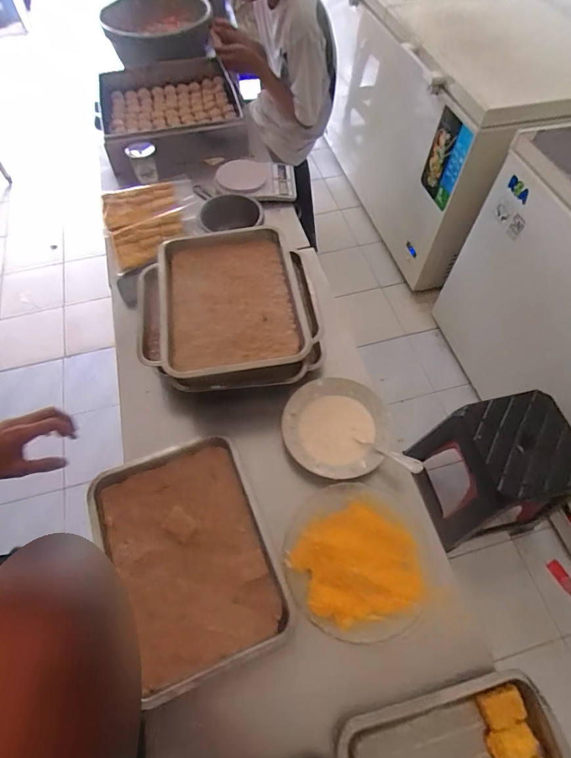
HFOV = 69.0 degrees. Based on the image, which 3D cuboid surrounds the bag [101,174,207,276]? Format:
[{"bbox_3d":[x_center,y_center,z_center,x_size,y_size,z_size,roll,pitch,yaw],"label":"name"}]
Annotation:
[{"bbox_3d":[-0.321,-0.386,1.021,0.243,0.069,0.226,-21,62,-11],"label":"bag"}]

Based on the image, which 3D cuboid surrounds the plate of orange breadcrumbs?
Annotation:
[{"bbox_3d":[0.105,0.278,0.645,0.204,0.019,0.217,0,60,1],"label":"plate of orange breadcrumbs"}]

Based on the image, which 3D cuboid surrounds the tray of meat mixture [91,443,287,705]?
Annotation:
[{"bbox_3d":[-0.153,0.271,0.656,0.238,0.028,0.337,-22,62,-12],"label":"tray of meat mixture"}]

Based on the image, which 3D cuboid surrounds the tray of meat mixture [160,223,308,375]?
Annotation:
[{"bbox_3d":[-0.107,-0.154,0.798,0.267,0.039,0.354,-9,60,-4],"label":"tray of meat mixture"}]

